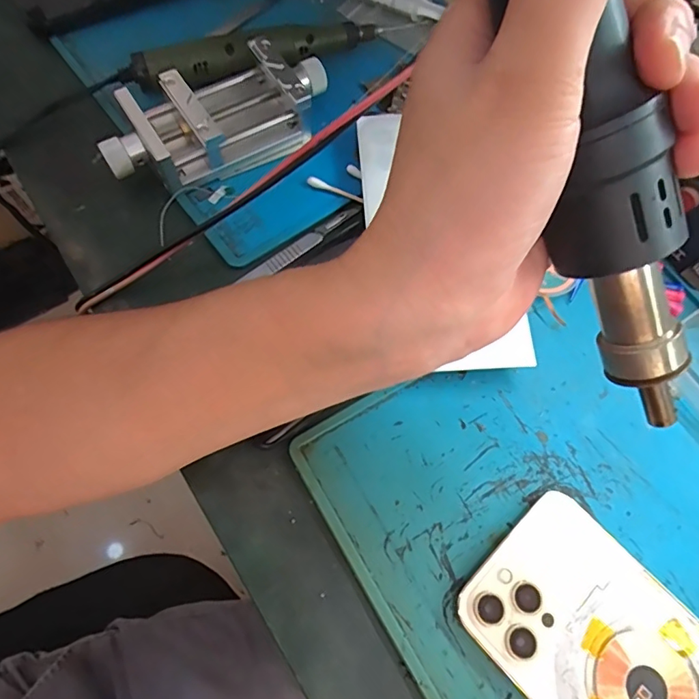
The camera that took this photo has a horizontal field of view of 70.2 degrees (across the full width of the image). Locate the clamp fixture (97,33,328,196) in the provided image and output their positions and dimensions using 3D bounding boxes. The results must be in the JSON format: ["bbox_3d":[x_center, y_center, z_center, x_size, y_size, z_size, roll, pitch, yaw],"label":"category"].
[{"bbox_3d":[-0.077,-0.137,0.294,0.138,0.040,0.058,-30,72,-13],"label":"clamp fixture"}]

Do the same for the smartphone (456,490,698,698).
[{"bbox_3d":[0.125,0.143,0.210,0.077,0.011,0.156,-41,75,-16],"label":"smartphone"}]

